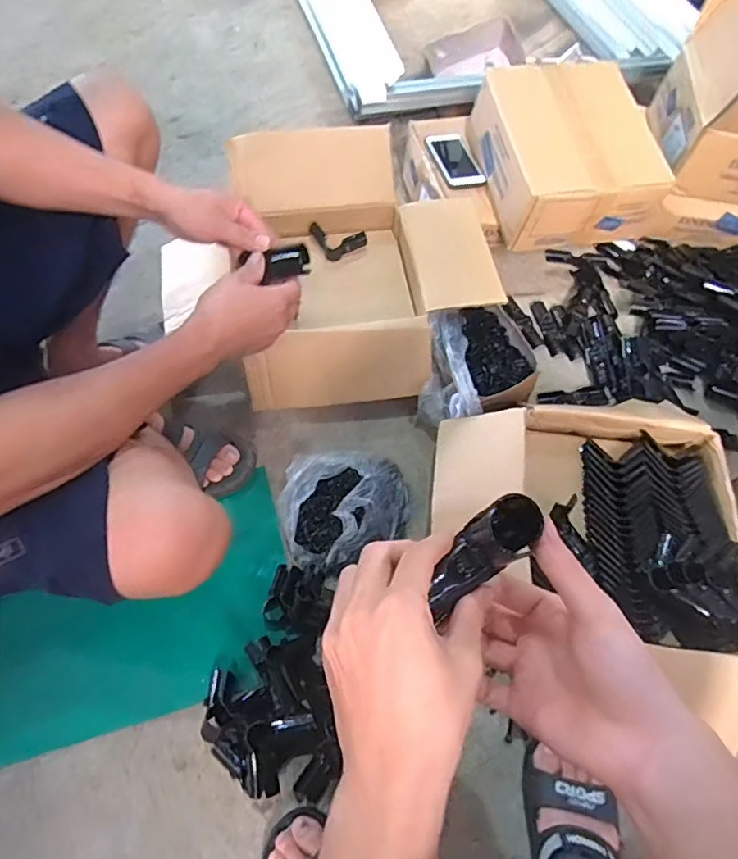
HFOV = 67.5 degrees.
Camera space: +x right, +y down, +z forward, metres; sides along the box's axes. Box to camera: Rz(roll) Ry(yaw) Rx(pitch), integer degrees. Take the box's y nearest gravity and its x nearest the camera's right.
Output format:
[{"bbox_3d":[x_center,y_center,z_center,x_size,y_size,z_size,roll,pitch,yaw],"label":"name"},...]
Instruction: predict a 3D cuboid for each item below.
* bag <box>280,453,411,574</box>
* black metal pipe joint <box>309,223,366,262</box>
[{"bbox_3d":[-0.037,0.111,0.833,0.203,0.084,0.171,-26,65,-17],"label":"bag"},{"bbox_3d":[-0.063,-0.346,1.032,0.108,0.022,0.064,13,82,5],"label":"black metal pipe joint"}]

